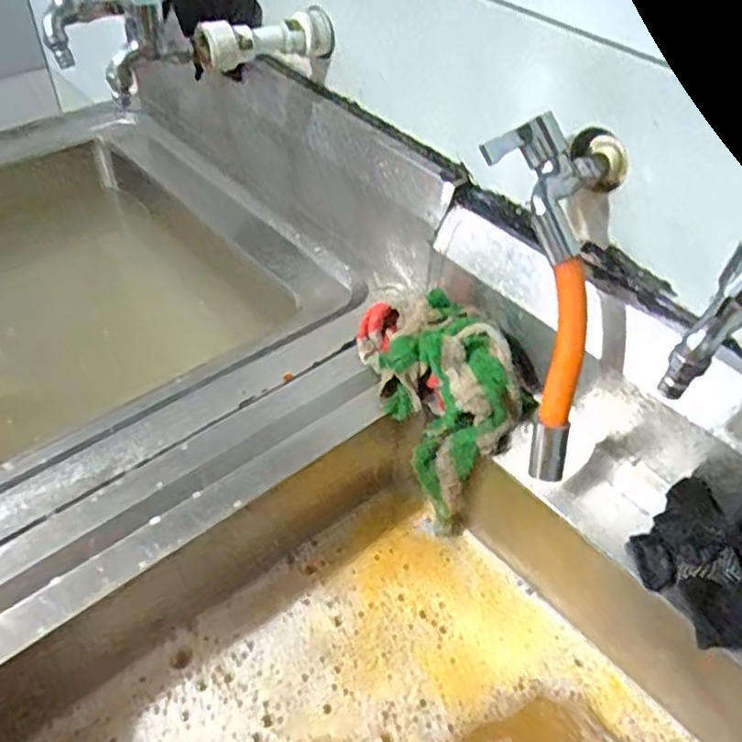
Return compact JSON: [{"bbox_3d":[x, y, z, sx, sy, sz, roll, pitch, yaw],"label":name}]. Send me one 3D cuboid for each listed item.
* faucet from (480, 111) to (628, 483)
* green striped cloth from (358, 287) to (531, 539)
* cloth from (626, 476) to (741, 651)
[{"bbox_3d":[0.127,-0.049,0.485,0.108,0.051,0.247,1,91,-4],"label":"faucet"},{"bbox_3d":[0.052,0.039,0.628,0.092,0.183,0.164,-26,52,-26],"label":"green striped cloth"},{"bbox_3d":[0.233,0.140,0.479,0.073,0.023,0.117,-30,59,-6],"label":"cloth"}]

